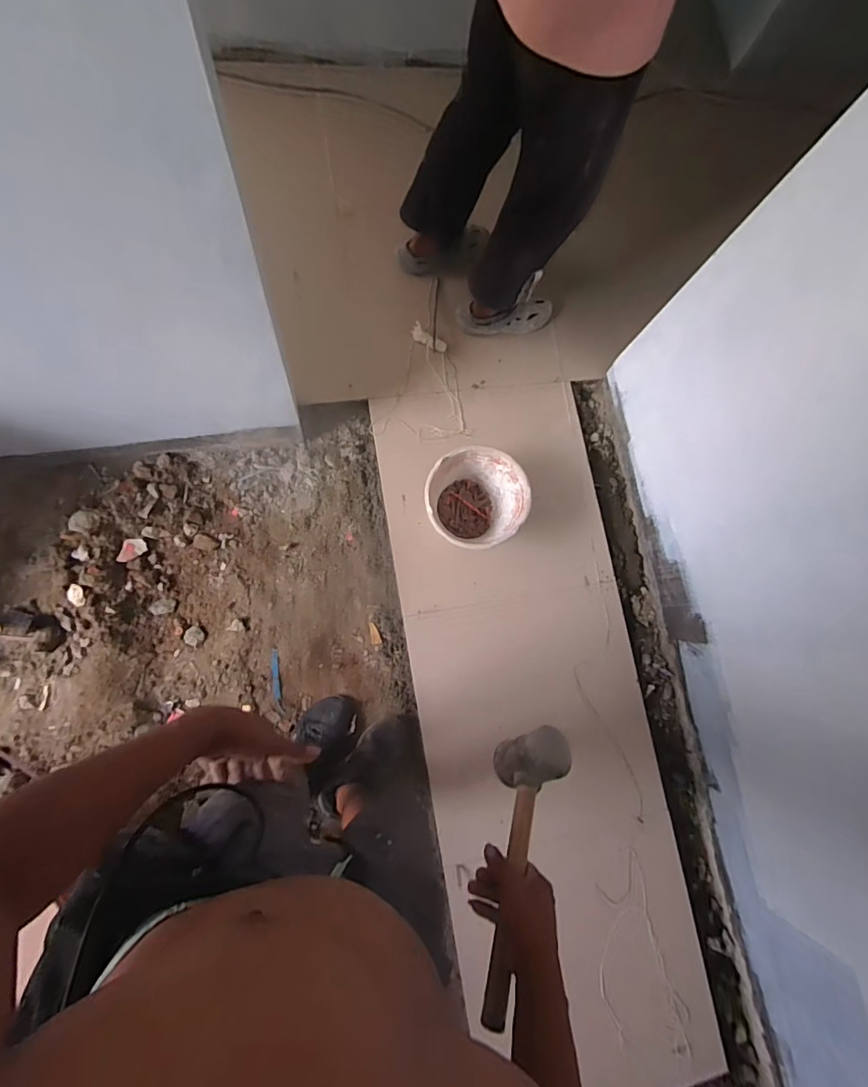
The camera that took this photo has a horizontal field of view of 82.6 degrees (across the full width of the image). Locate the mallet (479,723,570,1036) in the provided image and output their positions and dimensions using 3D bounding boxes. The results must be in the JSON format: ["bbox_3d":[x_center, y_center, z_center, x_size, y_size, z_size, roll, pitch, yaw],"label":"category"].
[{"bbox_3d":[0.101,0.389,0.612,0.063,0.104,0.304,18,61,-3],"label":"mallet"}]

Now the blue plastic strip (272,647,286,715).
[{"bbox_3d":[-0.391,0.343,1.229,0.023,0.007,0.158,-9,84,-7],"label":"blue plastic strip"}]

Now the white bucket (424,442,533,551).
[{"bbox_3d":[0.101,-0.105,1.249,0.243,0.165,0.248,1,82,-5],"label":"white bucket"}]

